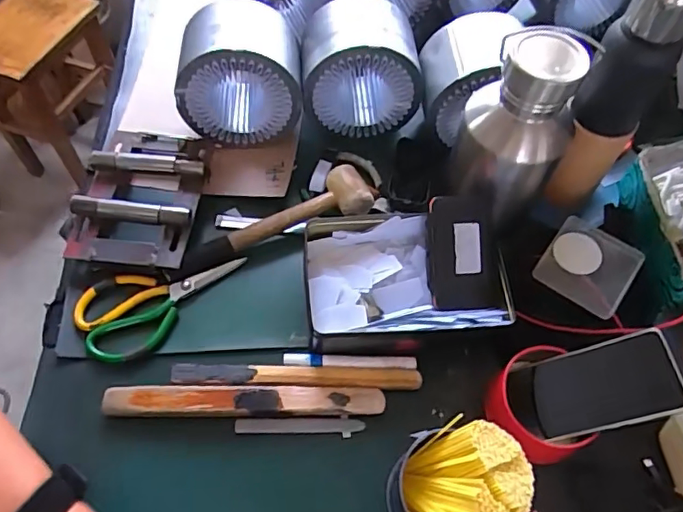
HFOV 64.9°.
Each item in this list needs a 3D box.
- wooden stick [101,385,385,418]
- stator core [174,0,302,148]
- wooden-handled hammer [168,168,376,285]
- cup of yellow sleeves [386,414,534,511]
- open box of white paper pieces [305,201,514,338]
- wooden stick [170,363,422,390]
[{"bbox_3d":[-0.096,0.145,0.543,0.275,0.019,0.029,0,59,-3],"label":"wooden stick"},{"bbox_3d":[-0.131,-0.234,0.697,0.150,0.145,0.107,-5,59,-5],"label":"stator core"},{"bbox_3d":[-0.089,-0.043,0.647,0.253,0.043,0.067,-18,61,-13],"label":"wooden-handled hammer"},{"bbox_3d":[0.101,0.207,0.480,0.102,0.097,0.103,1,59,-2],"label":"cup of yellow sleeves"},{"bbox_3d":[0.070,0.018,0.589,0.215,0.068,0.146,-3,59,-4],"label":"open box of white paper pieces"},{"bbox_3d":[-0.046,0.124,0.561,0.255,0.015,0.023,1,59,-2],"label":"wooden stick"}]

